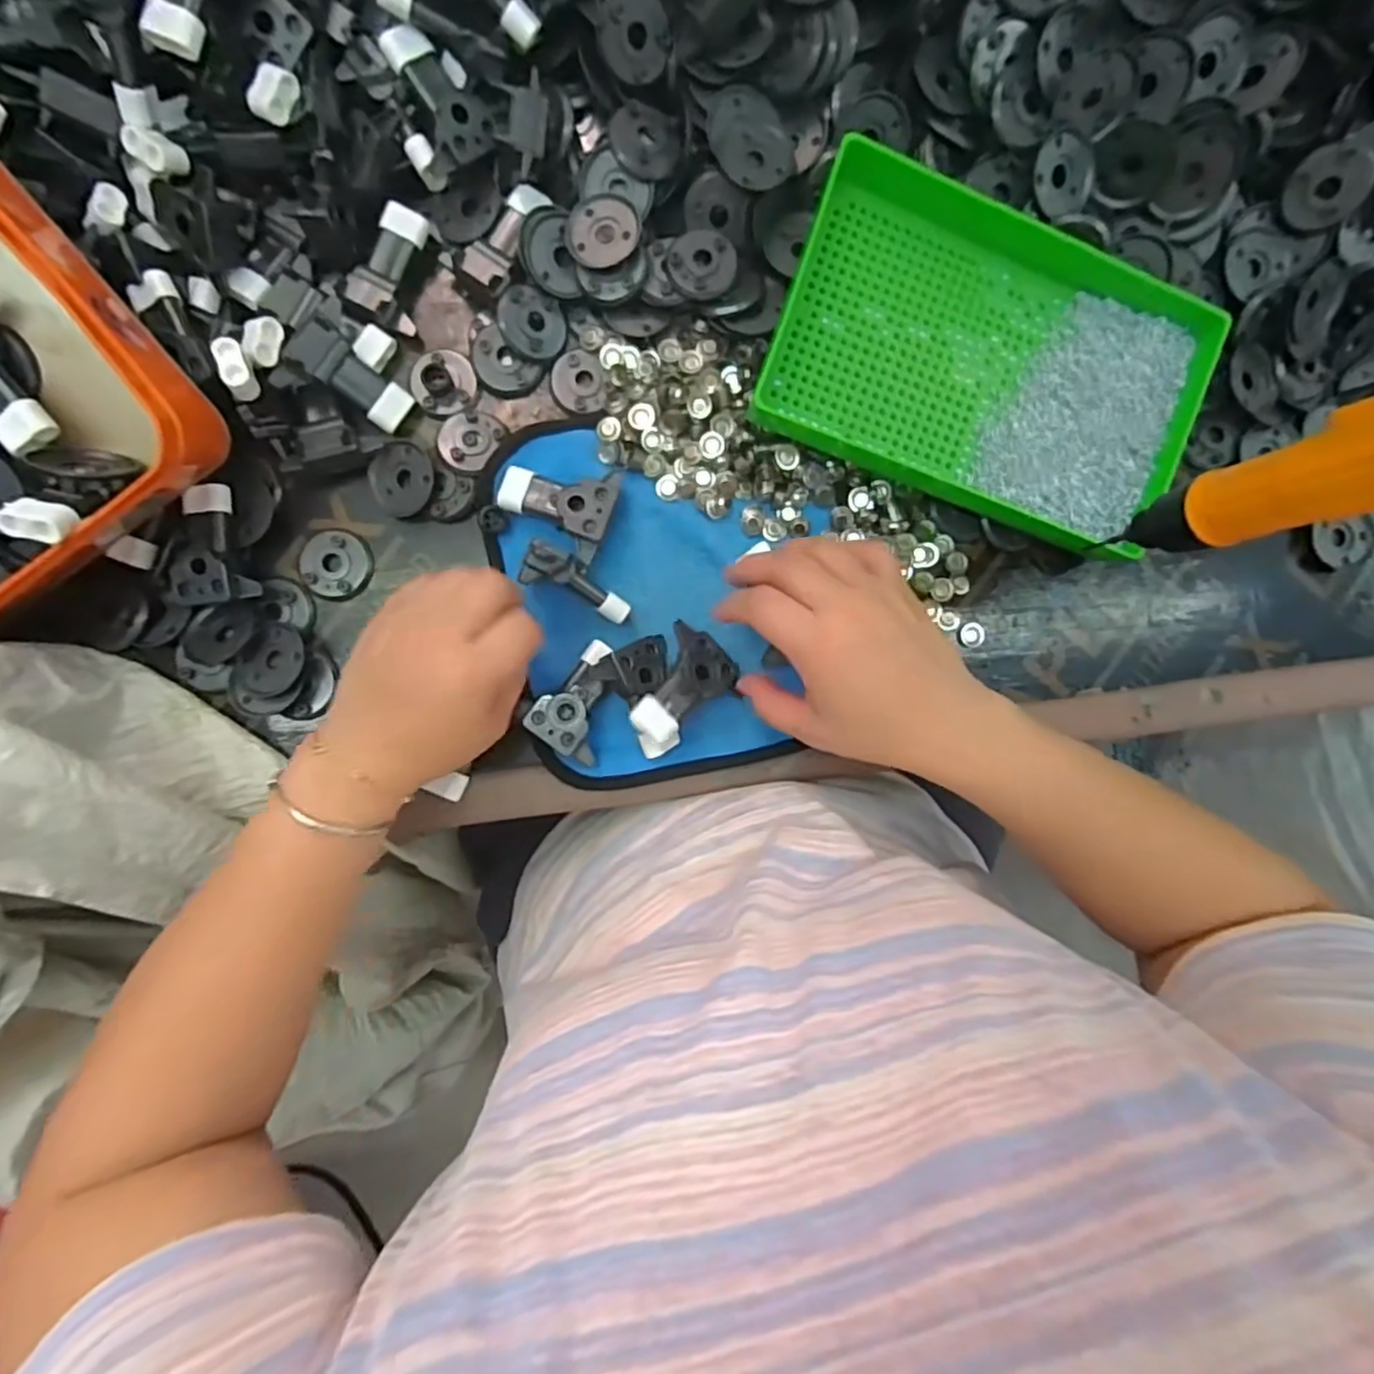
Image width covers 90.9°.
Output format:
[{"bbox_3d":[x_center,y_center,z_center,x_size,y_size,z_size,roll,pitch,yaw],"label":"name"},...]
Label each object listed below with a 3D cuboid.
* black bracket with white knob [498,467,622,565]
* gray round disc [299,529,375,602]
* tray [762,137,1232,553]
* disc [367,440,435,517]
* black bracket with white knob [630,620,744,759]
[{"bbox_3d":[-0.075,-0.106,0.387,0.064,0.023,0.051,19,89,-3],"label":"black bracket with white knob"},{"bbox_3d":[-0.206,-0.072,0.398,0.039,0.006,0.041,0,90,-3],"label":"gray round disc"},{"bbox_3d":[0.171,-0.186,0.394,0.236,0.041,0.156,22,89,-3],"label":"tray"},{"bbox_3d":[-0.165,-0.121,0.393,0.039,0.004,0.040,2,100,10],"label":"disc"},{"bbox_3d":[-0.001,0.007,0.380,0.044,0.026,0.074,25,89,-3],"label":"black bracket with white knob"}]

